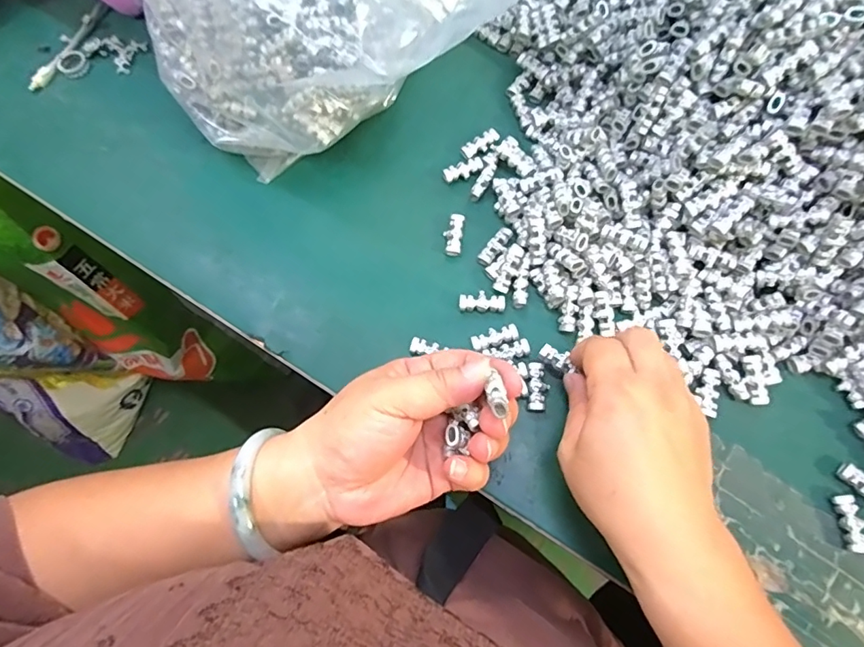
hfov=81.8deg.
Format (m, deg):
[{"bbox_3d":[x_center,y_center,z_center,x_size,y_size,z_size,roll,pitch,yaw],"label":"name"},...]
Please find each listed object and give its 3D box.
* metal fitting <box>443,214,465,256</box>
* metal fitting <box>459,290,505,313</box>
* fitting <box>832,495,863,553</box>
[{"bbox_3d":[0.015,-0.063,0.351,0.012,0.008,0.030,7,71,5],"label":"metal fitting"},{"bbox_3d":[0.033,-0.014,0.332,0.030,0.004,0.013,-3,70,1],"label":"metal fitting"},{"bbox_3d":[0.236,0.112,0.278,0.014,0.007,0.029,-7,70,0],"label":"fitting"}]

